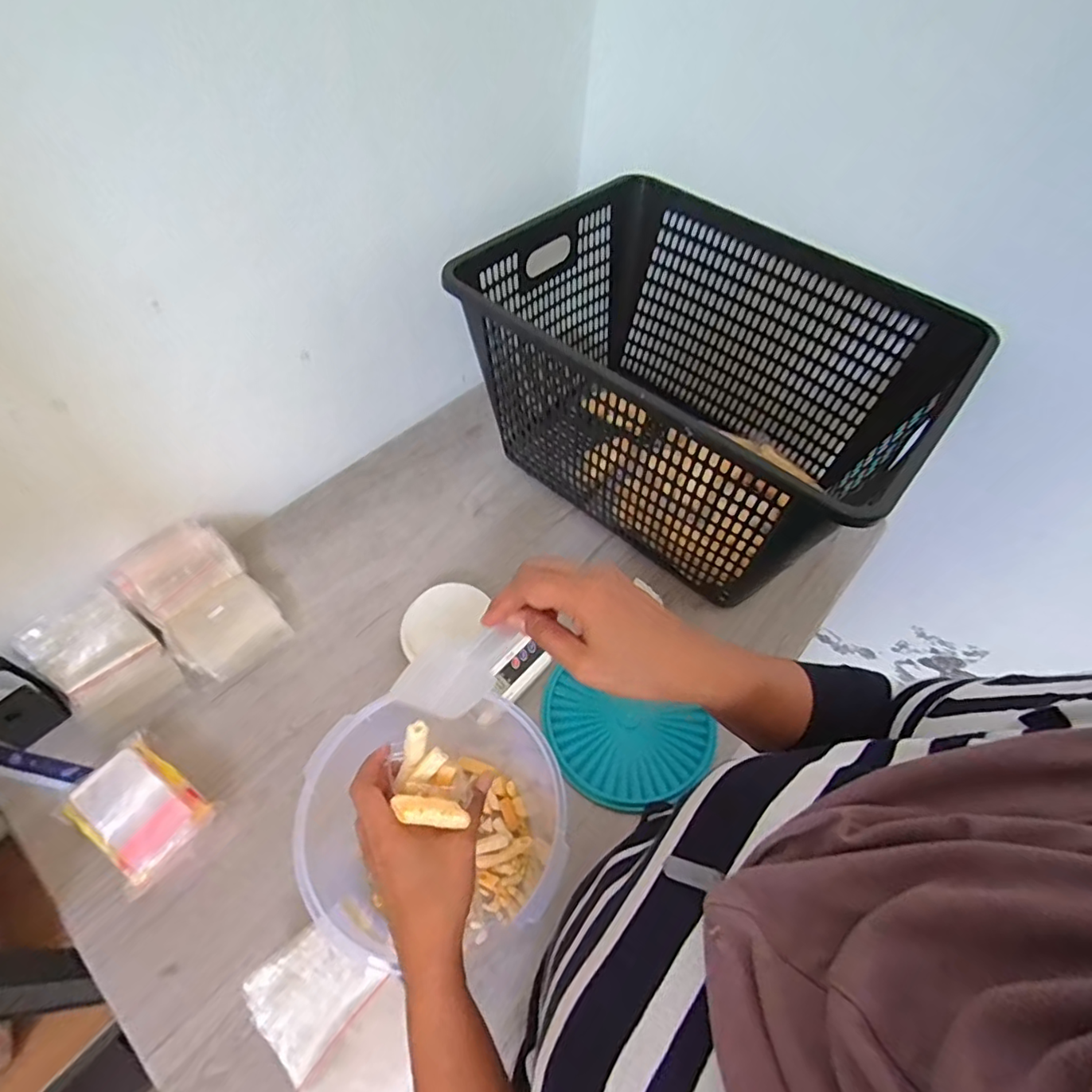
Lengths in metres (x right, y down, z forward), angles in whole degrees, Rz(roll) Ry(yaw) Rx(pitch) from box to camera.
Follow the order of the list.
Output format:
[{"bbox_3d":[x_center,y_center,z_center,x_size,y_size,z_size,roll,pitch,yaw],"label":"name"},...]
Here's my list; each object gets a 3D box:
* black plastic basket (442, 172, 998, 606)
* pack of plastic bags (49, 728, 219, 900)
[{"bbox_3d":[0.208,-0.223,0.802,0.525,0.303,0.465,37,60,19],"label":"black plastic basket"},{"bbox_3d":[-0.414,0.270,0.576,0.142,0.043,0.096,29,58,15],"label":"pack of plastic bags"}]

